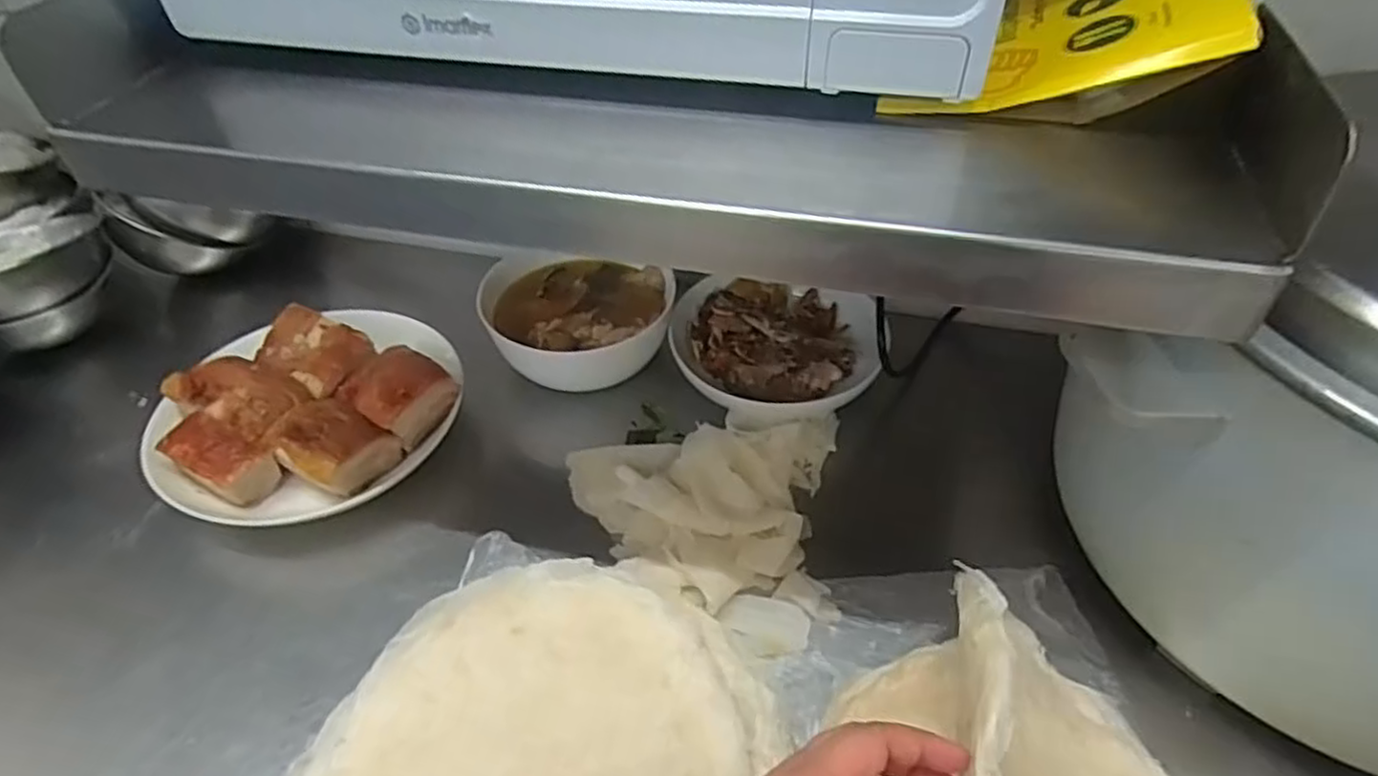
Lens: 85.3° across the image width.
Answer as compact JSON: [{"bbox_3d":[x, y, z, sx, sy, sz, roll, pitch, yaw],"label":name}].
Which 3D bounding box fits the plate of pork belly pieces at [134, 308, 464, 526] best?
[{"bbox_3d":[-0.320,0.020,0.653,0.235,0.077,0.187,0,44,1],"label":"plate of pork belly pieces"}]

